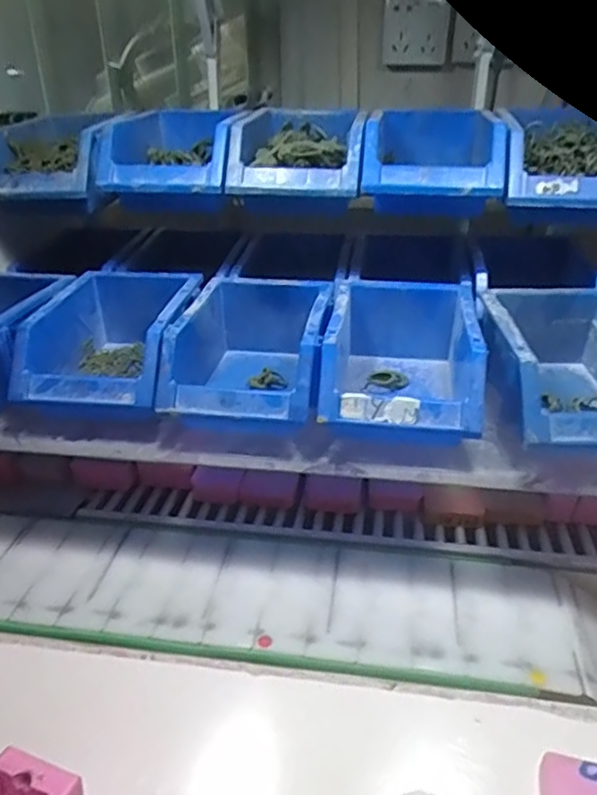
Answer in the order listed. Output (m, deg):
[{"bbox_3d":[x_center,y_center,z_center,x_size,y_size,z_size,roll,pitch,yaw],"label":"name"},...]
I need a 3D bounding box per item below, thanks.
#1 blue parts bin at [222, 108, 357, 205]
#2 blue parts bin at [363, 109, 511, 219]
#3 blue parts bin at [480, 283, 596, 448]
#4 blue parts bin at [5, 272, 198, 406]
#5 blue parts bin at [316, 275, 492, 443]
[{"bbox_3d":[-0.005,-0.249,0.617,0.124,0.062,0.194,1,30,2],"label":"blue parts bin"},{"bbox_3d":[0.130,-0.233,0.599,0.124,0.072,0.175,4,30,8],"label":"blue parts bin"},{"bbox_3d":[0.223,-0.025,0.503,0.122,0.074,0.176,1,30,3],"label":"blue parts bin"},{"bbox_3d":[-0.164,-0.056,0.566,0.124,0.075,0.193,2,30,5],"label":"blue parts bin"},{"bbox_3d":[0.086,-0.031,0.522,0.120,0.078,0.175,4,30,8],"label":"blue parts bin"}]

